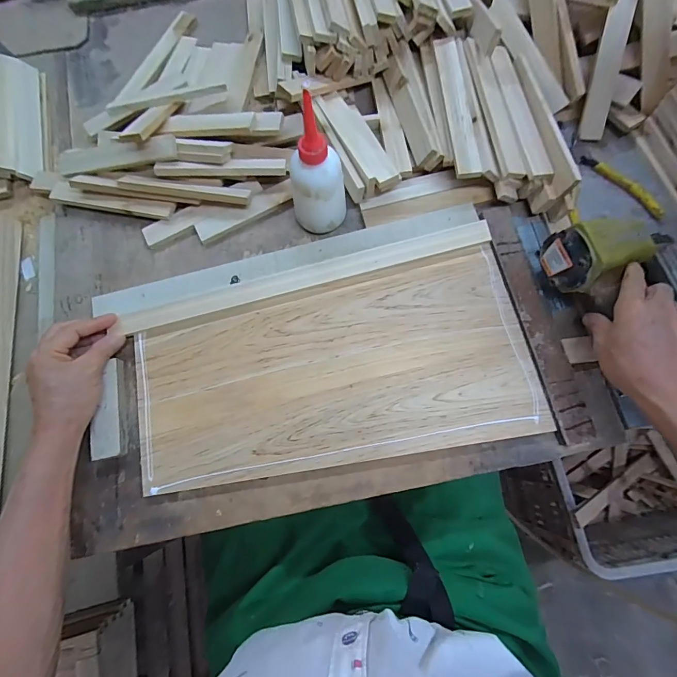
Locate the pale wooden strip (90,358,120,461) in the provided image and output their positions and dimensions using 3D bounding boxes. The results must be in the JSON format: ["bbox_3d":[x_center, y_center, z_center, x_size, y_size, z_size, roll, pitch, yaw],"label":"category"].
[{"bbox_3d":[-0.249,0.076,0.410,0.026,0.017,0.101,-9,74,-1],"label":"pale wooden strip"}]

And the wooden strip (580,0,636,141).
[{"bbox_3d":[0.328,-0.333,0.465,0.025,0.015,0.158,-1,117,2],"label":"wooden strip"}]

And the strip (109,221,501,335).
[{"bbox_3d":[-0.033,-0.068,0.447,0.431,0.009,0.027,-15,74,-2],"label":"strip"}]

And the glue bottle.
[{"bbox_3d":[-0.023,-0.174,0.399,0.047,0.155,0.049,40,79,12],"label":"glue bottle"}]

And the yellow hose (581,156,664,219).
[{"bbox_3d":[0.356,-0.192,0.476,0.017,0.010,0.117,-42,77,-10],"label":"yellow hose"}]

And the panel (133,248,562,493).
[{"bbox_3d":[-0.004,0.036,0.419,0.418,0.008,0.204,-12,74,-2],"label":"panel"}]

